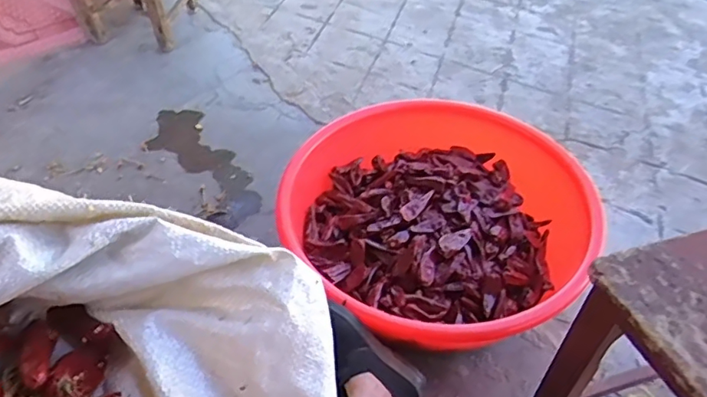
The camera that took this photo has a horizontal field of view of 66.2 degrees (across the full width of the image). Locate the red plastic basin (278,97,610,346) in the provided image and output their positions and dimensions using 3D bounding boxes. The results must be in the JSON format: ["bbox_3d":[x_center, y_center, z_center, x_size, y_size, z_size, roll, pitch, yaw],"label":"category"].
[{"bbox_3d":[0.130,0.029,1.001,0.475,0.179,0.559,-21,50,-18],"label":"red plastic basin"}]

